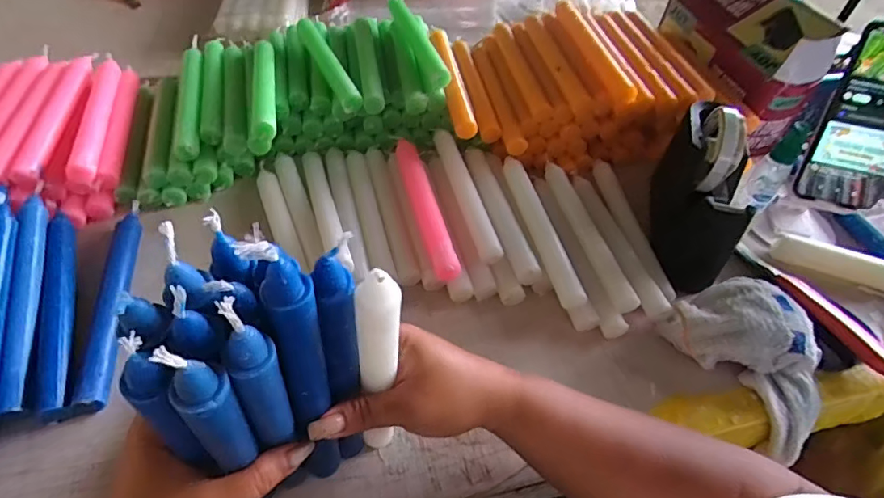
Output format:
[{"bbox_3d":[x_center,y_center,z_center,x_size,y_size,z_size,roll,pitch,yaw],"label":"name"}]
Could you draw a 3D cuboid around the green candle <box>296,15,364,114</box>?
[{"bbox_3d":[-0.142,-0.228,0.612,0.022,0.026,0.200,-19,53,-20],"label":"green candle"}]

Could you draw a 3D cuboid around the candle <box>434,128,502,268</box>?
[{"bbox_3d":[0.022,-0.067,0.540,0.020,0.015,0.201,-9,50,-13],"label":"candle"}]

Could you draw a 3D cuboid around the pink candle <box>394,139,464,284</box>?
[{"bbox_3d":[-0.019,-0.046,0.523,0.022,0.025,0.197,-9,50,-13],"label":"pink candle"}]

